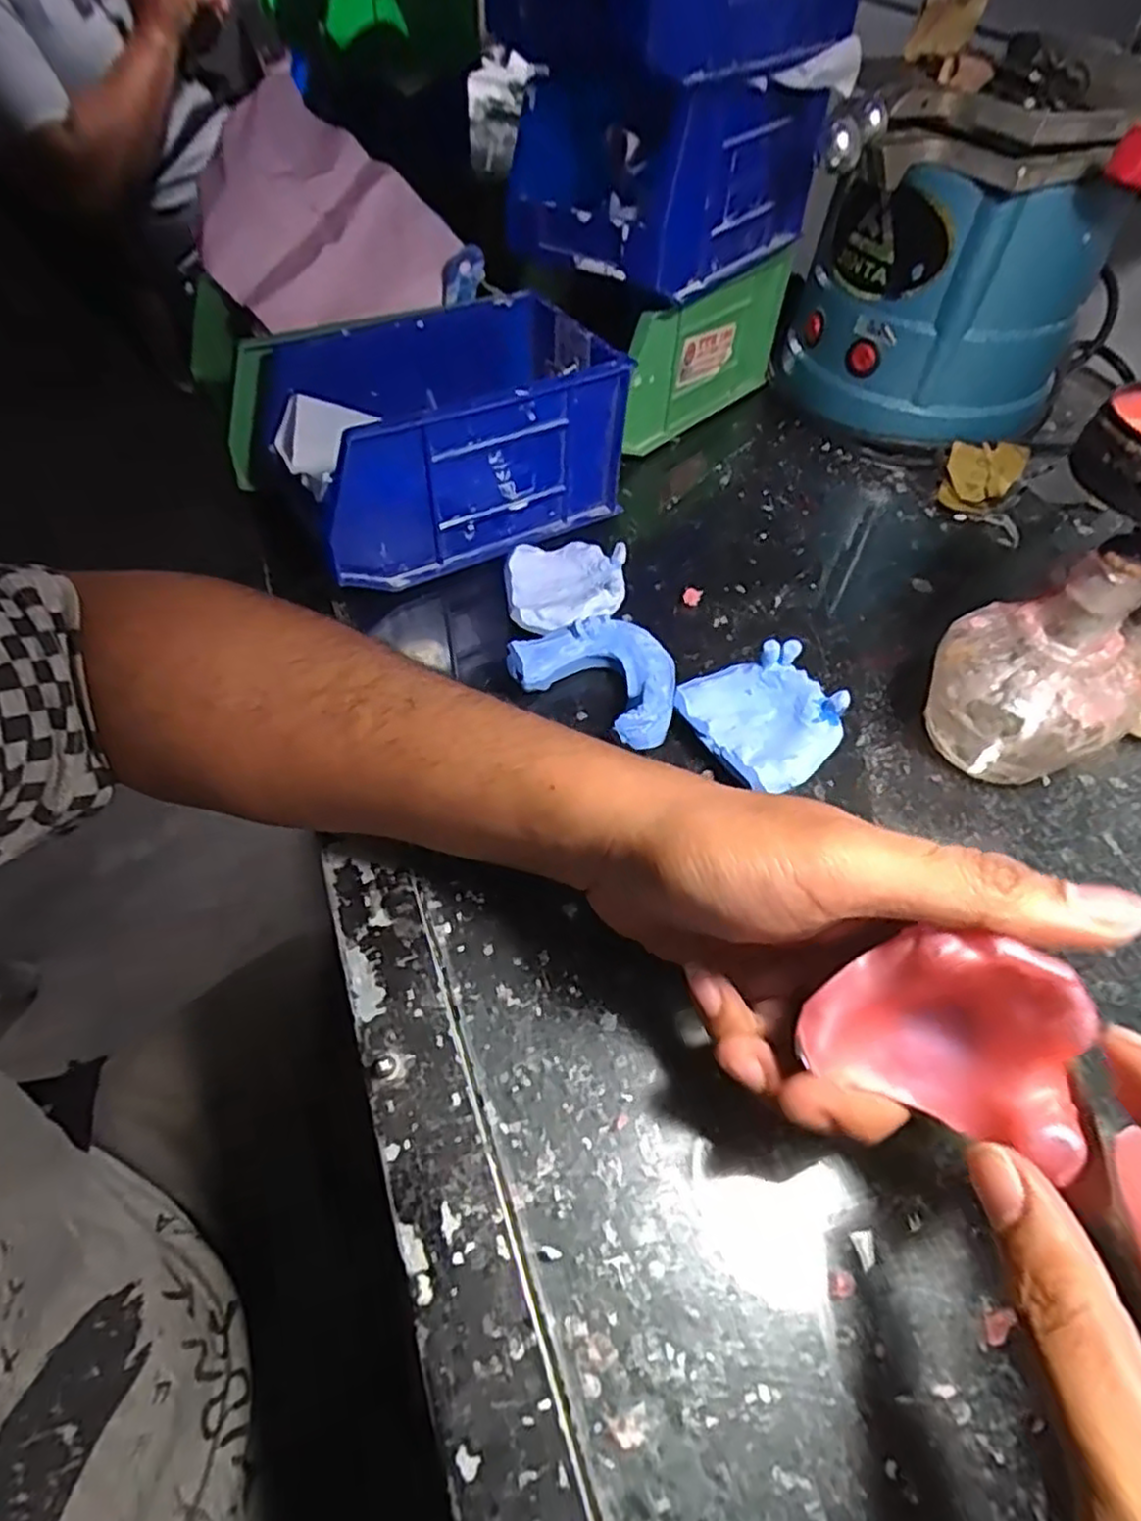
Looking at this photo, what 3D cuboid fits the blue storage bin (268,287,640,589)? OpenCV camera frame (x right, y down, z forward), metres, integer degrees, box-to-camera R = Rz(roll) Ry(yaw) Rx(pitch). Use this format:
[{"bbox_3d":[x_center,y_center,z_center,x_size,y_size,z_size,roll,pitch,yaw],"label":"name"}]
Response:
[{"bbox_3d":[-0.065,-0.168,0.386,0.165,0.089,0.104,-22,57,-17],"label":"blue storage bin"}]

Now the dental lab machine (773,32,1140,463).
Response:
[{"bbox_3d":[0.243,-0.289,0.437,0.203,0.171,0.160,18,55,11],"label":"dental lab machine"}]

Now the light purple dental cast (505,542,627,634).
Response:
[{"bbox_3d":[-0.002,-0.088,0.368,0.058,0.026,0.056,1,53,-1],"label":"light purple dental cast"}]

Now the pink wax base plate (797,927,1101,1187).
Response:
[{"bbox_3d":[0.093,0.067,0.175,0.055,0.053,0.033,19,18,-2],"label":"pink wax base plate"}]

